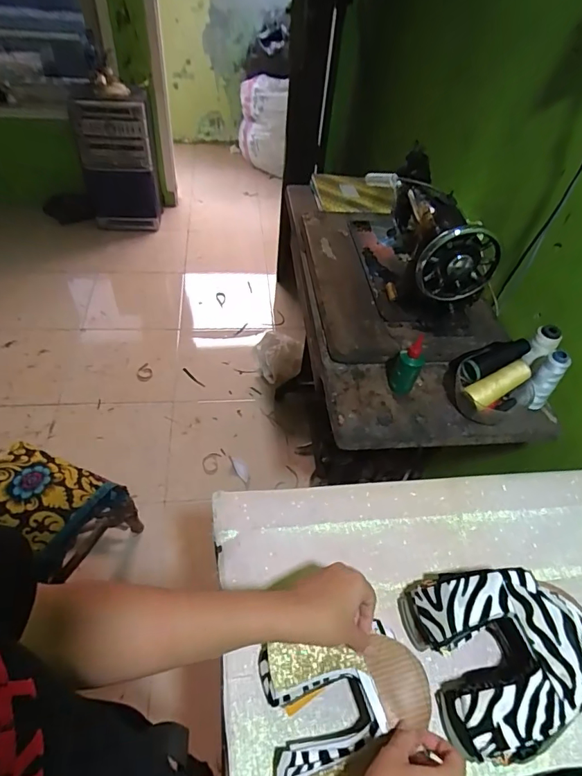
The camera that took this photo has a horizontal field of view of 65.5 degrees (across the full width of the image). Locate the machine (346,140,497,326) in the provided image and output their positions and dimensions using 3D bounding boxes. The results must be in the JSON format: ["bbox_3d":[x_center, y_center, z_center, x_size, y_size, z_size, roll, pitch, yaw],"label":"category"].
[{"bbox_3d":[0.255,-0.322,0.918,0.171,0.205,0.413,0,48,-6],"label":"machine"}]

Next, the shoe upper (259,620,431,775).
[{"bbox_3d":[0.054,0.320,0.443,0.150,0.069,0.141,-7,49,-12],"label":"shoe upper"}]

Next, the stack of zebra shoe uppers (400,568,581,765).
[{"bbox_3d":[0.229,0.280,0.482,0.156,0.089,0.170,-6,49,-11],"label":"stack of zebra shoe uppers"}]

